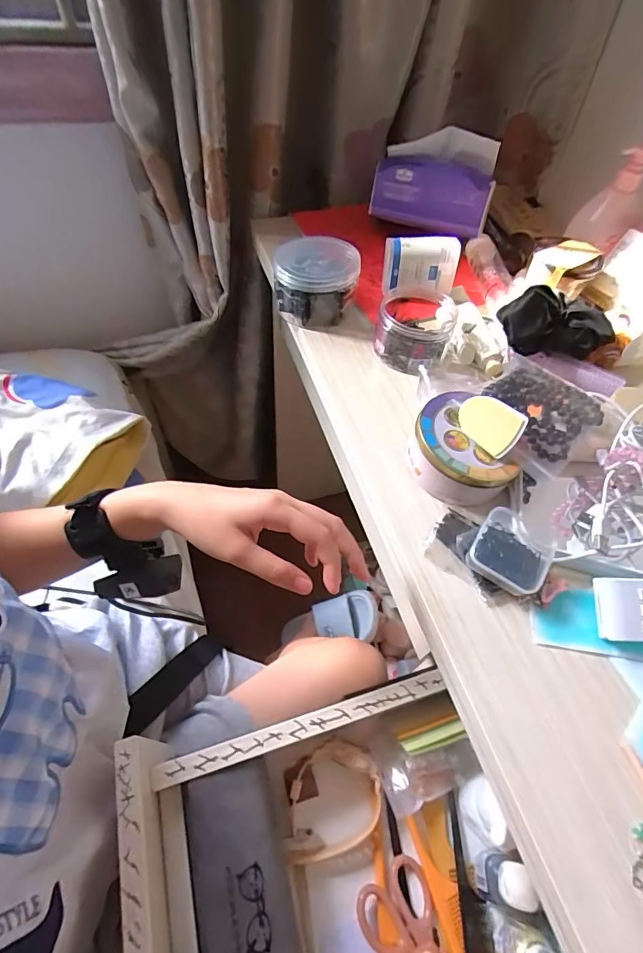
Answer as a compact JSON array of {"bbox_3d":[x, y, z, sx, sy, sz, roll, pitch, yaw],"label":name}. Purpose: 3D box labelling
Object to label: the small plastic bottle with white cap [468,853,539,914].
[{"bbox_3d":[0.129,0.292,0.320,0.023,0.064,0.026,-4,55,-8],"label":"small plastic bottle with white cap"}]

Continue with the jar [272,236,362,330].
[{"bbox_3d":[-0.006,-0.228,0.514,0.092,0.062,0.096,2,55,-3],"label":"jar"}]

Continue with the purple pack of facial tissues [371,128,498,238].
[{"bbox_3d":[0.146,-0.381,0.570,0.145,0.096,0.062,18,55,7],"label":"purple pack of facial tissues"}]

